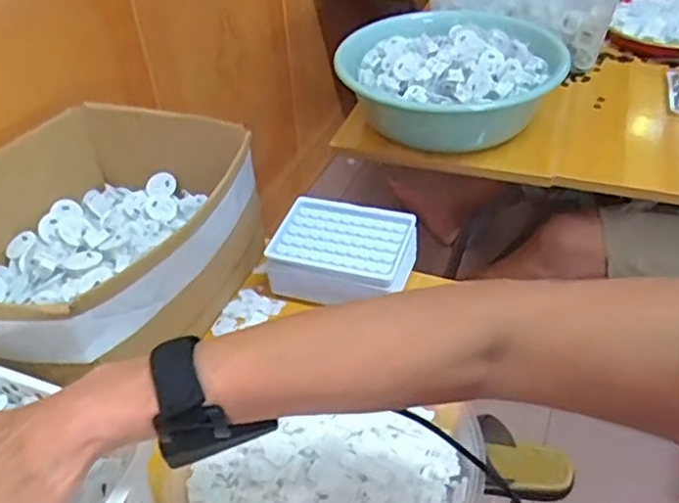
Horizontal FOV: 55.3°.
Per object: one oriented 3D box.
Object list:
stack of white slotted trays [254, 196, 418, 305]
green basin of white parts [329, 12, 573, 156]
[{"bbox_3d":[0.003,0.001,0.662,0.140,0.050,0.099,10,42,14],"label":"stack of white slotted trays"},{"bbox_3d":[0.147,-0.231,0.883,0.256,0.102,0.266,-1,41,1],"label":"green basin of white parts"}]

